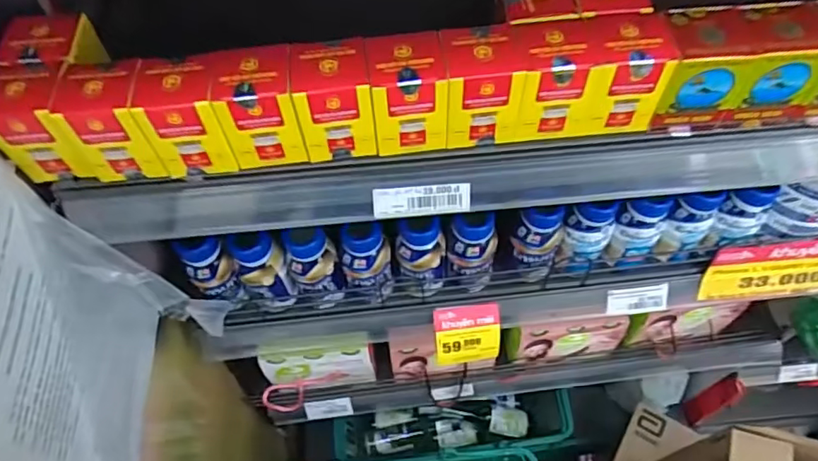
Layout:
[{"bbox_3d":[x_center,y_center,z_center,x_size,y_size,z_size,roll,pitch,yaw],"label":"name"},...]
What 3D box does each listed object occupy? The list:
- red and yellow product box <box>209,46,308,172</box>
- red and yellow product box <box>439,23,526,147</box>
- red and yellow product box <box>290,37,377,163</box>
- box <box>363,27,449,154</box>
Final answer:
[{"bbox_3d":[-0.110,-0.093,0.413,0.054,0.071,0.055,-8,58,-3],"label":"red and yellow product box"},{"bbox_3d":[0.053,-0.108,0.415,0.053,0.070,0.053,-7,58,-2],"label":"red and yellow product box"},{"bbox_3d":[-0.055,-0.099,0.414,0.053,0.071,0.055,-7,58,-2],"label":"red and yellow product box"},{"bbox_3d":[-0.001,-0.104,0.416,0.053,0.070,0.055,-6,58,-2],"label":"box"}]

